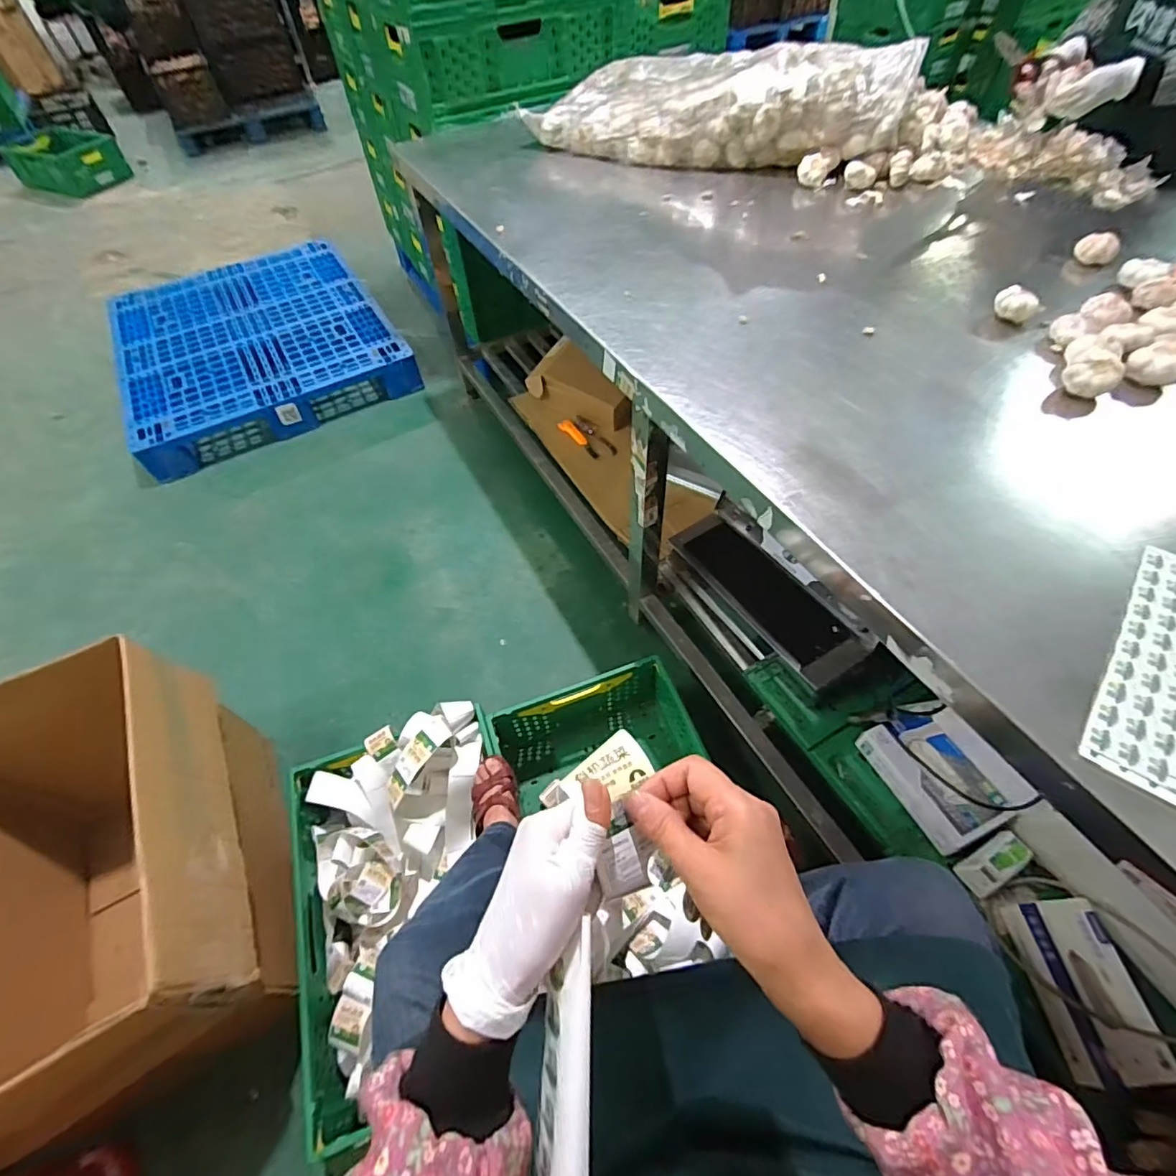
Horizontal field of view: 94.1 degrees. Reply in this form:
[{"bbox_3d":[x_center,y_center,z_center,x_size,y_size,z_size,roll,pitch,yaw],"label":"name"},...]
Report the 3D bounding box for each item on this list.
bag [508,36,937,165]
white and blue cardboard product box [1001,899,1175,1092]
[{"bbox_3d":[0.282,-1.126,1.268,0.844,0.177,0.245,17,58,14],"label":"bag"},{"bbox_3d":[0.724,0.580,0.796,0.117,0.053,0.212,-4,56,0],"label":"white and blue cardboard product box"}]

